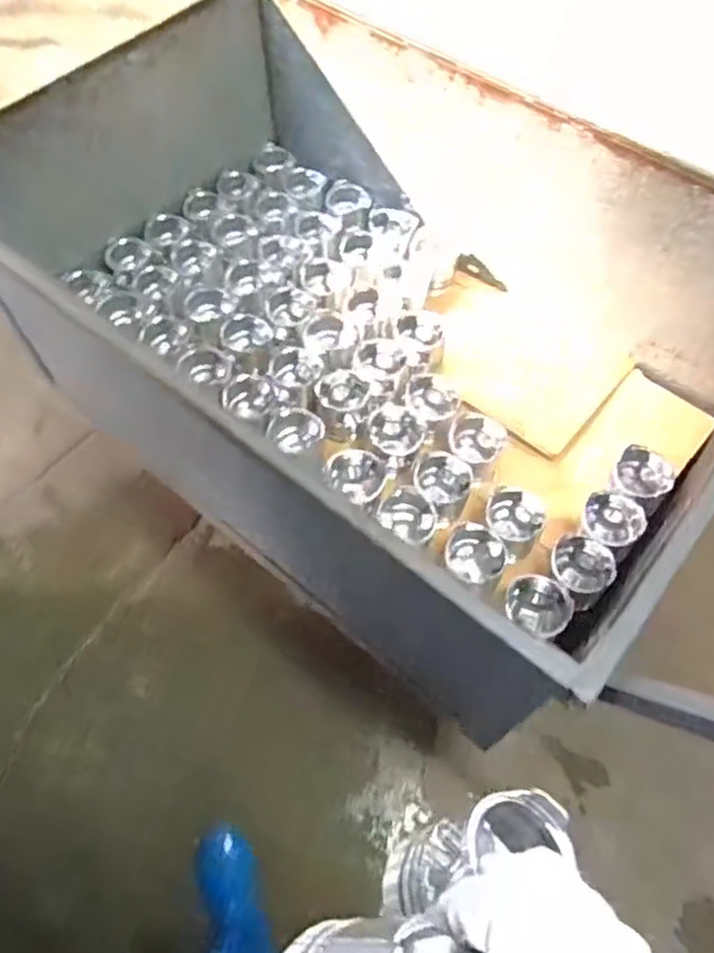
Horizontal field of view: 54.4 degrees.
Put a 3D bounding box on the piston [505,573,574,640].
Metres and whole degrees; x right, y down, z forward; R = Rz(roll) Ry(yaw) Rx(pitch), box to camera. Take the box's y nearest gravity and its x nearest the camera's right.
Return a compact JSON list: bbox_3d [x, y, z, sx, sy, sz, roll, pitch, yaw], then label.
[{"bbox_3d":[0.253,0.188,0.987,0.091,0.064,0.085,32,64,16],"label":"piston"}]

